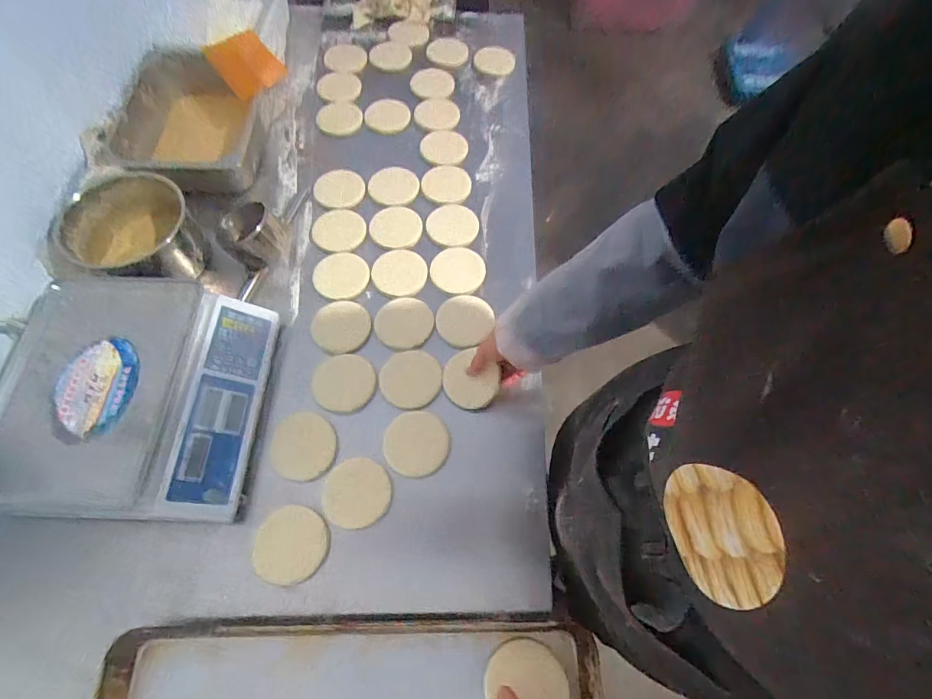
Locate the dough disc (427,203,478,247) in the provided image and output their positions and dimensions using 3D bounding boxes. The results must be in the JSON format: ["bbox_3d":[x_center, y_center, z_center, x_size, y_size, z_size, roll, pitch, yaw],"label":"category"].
[{"bbox_3d":[-0.025,-0.250,0.866,0.096,0.011,0.108,6,65,2],"label":"dough disc"}]

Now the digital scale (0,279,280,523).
[{"bbox_3d":[-0.484,0.071,0.652,0.321,0.114,0.335,1,65,-1],"label":"digital scale"}]

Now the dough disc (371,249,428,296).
[{"bbox_3d":[-0.121,-0.147,0.810,0.095,0.016,0.095,0,67,0],"label":"dough disc"}]

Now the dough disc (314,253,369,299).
[{"bbox_3d":[-0.230,-0.139,0.811,0.098,0.015,0.098,1,65,-1],"label":"dough disc"}]

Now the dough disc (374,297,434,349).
[{"bbox_3d":[-0.109,-0.049,0.773,0.099,0.008,0.094,1,65,-1],"label":"dough disc"}]

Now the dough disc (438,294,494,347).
[{"bbox_3d":[-0.001,-0.054,0.781,0.097,0.015,0.099,1,65,-1],"label":"dough disc"}]

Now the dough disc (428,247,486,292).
[{"bbox_3d":[-0.015,-0.150,0.820,0.099,0.007,0.095,1,65,-1],"label":"dough disc"}]

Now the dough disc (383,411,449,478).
[{"bbox_3d":[-0.075,0.143,0.675,0.095,0.013,0.095,3,72,-11],"label":"dough disc"}]

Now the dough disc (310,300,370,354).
[{"bbox_3d":[-0.218,-0.041,0.772,0.098,0.014,0.093,1,65,-1],"label":"dough disc"}]

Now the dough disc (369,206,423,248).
[{"bbox_3d":[-0.137,-0.243,0.854,0.098,0.014,0.103,1,65,-1],"label":"dough disc"}]

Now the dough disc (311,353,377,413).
[{"bbox_3d":[-0.201,0.053,0.723,0.097,0.013,0.098,1,65,-1],"label":"dough disc"}]

